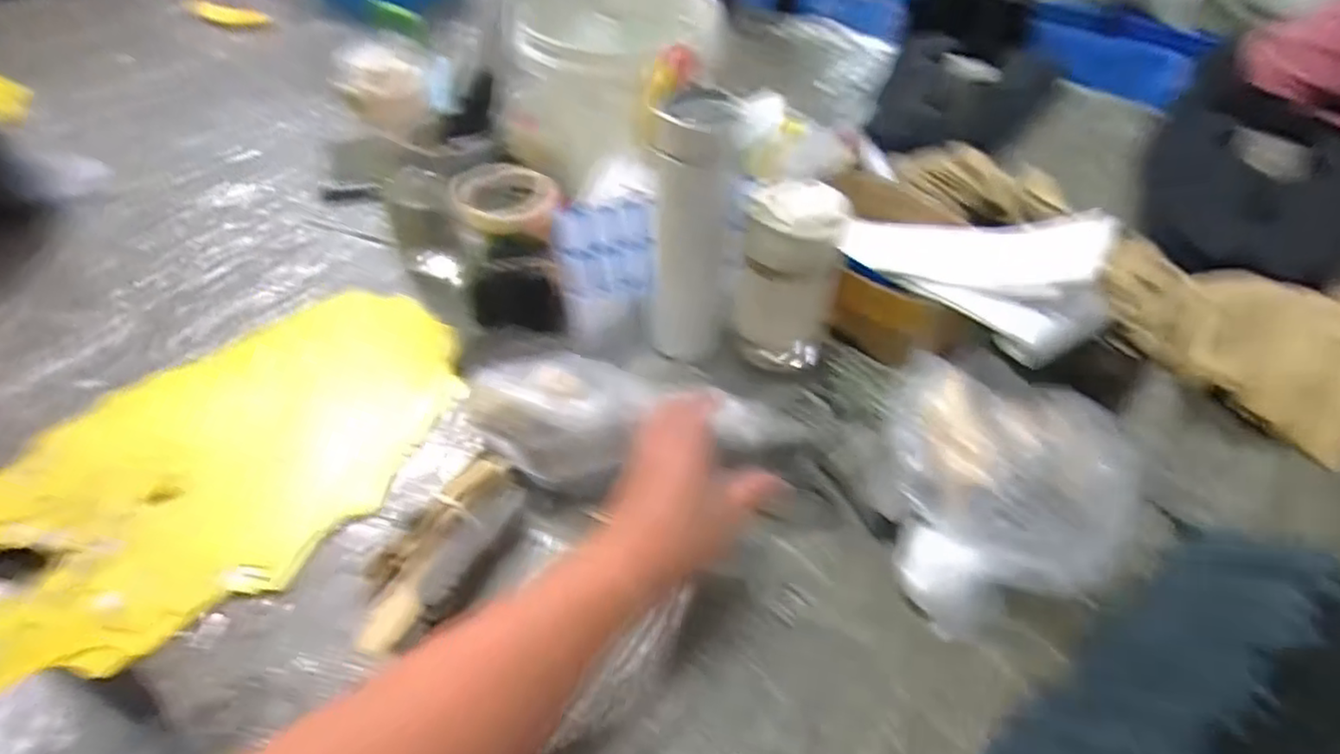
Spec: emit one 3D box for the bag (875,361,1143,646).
[{"bbox_3d":[0.238,0.079,0.480,0.171,0.067,0.209,17,49,15],"label":"bag"}]

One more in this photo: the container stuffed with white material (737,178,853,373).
[{"bbox_3d":[0.100,-0.080,0.576,0.076,0.152,0.068,13,48,11],"label":"container stuffed with white material"}]

